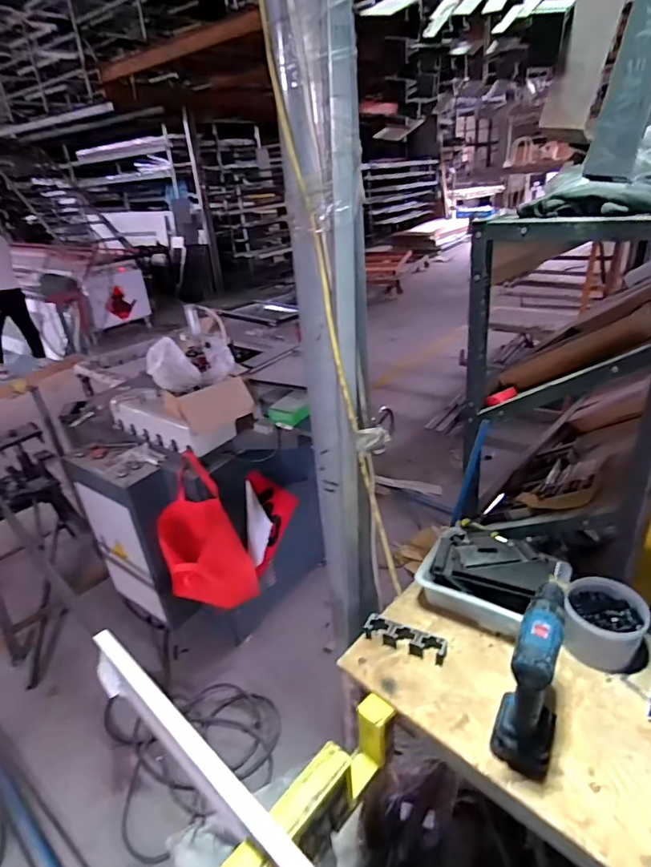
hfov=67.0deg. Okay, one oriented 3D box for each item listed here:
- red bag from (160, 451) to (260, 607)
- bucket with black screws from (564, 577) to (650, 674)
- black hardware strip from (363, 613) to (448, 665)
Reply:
[{"bbox_3d":[-0.350,0.341,1.481,0.257,0.447,0.254,-17,30,-22],"label":"red bag"},{"bbox_3d":[0.443,0.308,0.790,0.118,0.081,0.126,-4,28,2],"label":"bucket with black screws"},{"bbox_3d":[0.135,0.348,0.834,0.138,0.035,0.033,10,31,25],"label":"black hardware strip"}]

